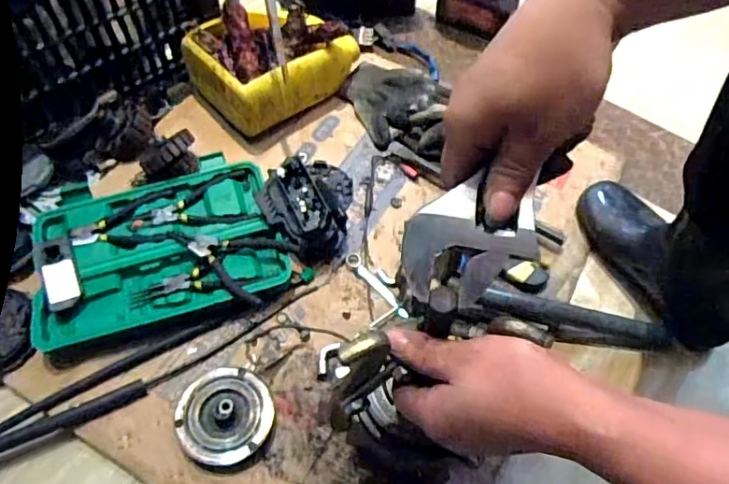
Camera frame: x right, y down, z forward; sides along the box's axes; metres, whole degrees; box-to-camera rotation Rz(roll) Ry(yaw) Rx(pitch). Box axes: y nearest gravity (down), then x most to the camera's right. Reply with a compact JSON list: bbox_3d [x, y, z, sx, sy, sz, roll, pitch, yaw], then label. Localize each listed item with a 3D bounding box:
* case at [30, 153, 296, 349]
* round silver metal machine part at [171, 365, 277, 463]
[{"bbox_3d":[-0.254,-0.002,0.672,0.287,0.035,0.221,-11,59,-11],"label":"case"},{"bbox_3d":[-0.148,0.185,0.581,0.100,0.026,0.097,2,58,-3],"label":"round silver metal machine part"}]

